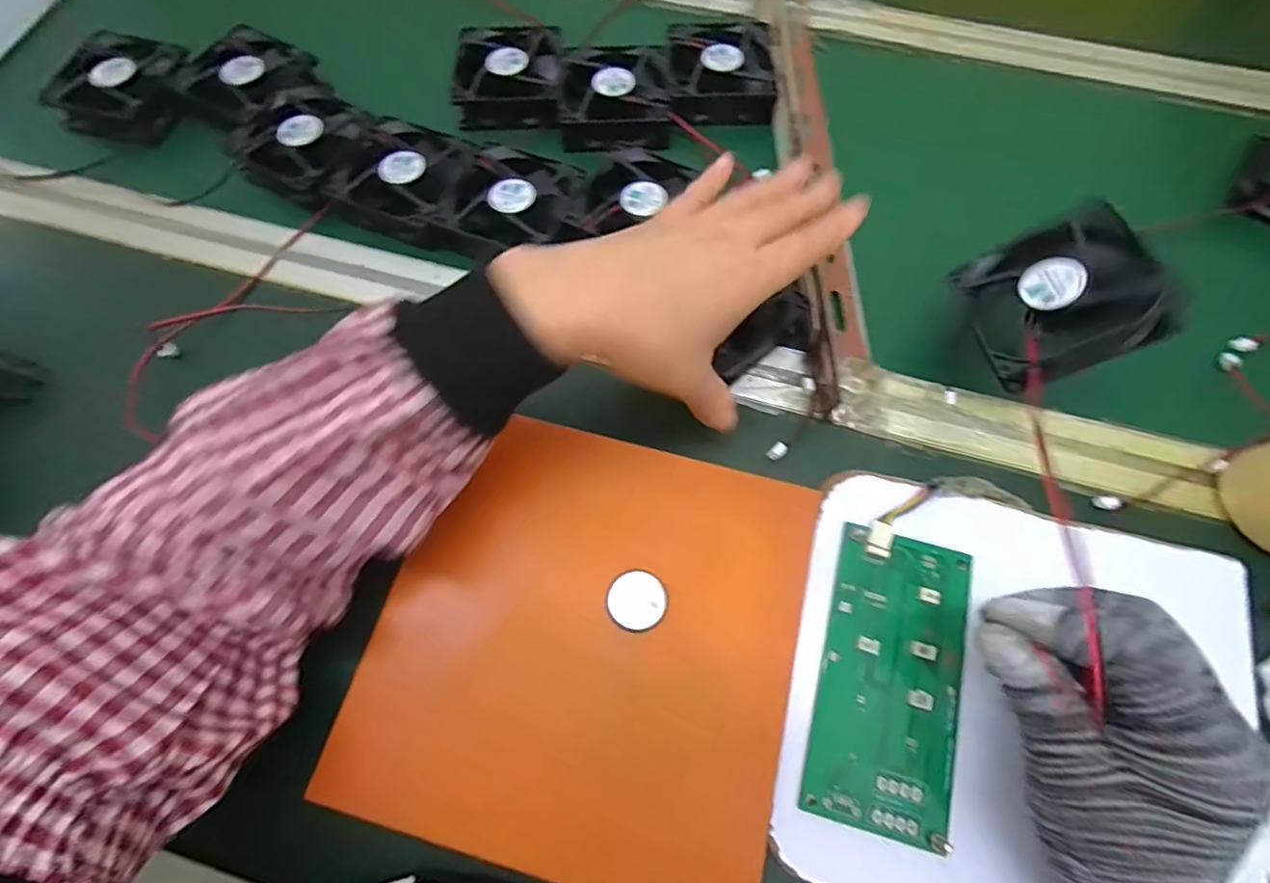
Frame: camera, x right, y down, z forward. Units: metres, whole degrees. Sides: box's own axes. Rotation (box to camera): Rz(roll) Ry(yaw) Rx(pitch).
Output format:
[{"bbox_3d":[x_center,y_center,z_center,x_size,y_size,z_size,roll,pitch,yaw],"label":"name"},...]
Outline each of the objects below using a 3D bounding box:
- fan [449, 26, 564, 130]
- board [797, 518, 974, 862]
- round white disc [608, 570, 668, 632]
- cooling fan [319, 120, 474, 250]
[{"bbox_3d":[-0.094,-0.274,0.432,0.078,0.028,0.094,-2,65,0],"label":"fan"},{"bbox_3d":[0.123,0.111,0.270,0.063,0.011,0.133,15,69,6],"label":"board"},{"bbox_3d":[0.001,0.079,0.281,0.029,0.004,0.029,0,65,1],"label":"round white disc"},{"bbox_3d":[-0.157,-0.184,0.396,0.093,0.023,0.087,15,66,8],"label":"cooling fan"}]

